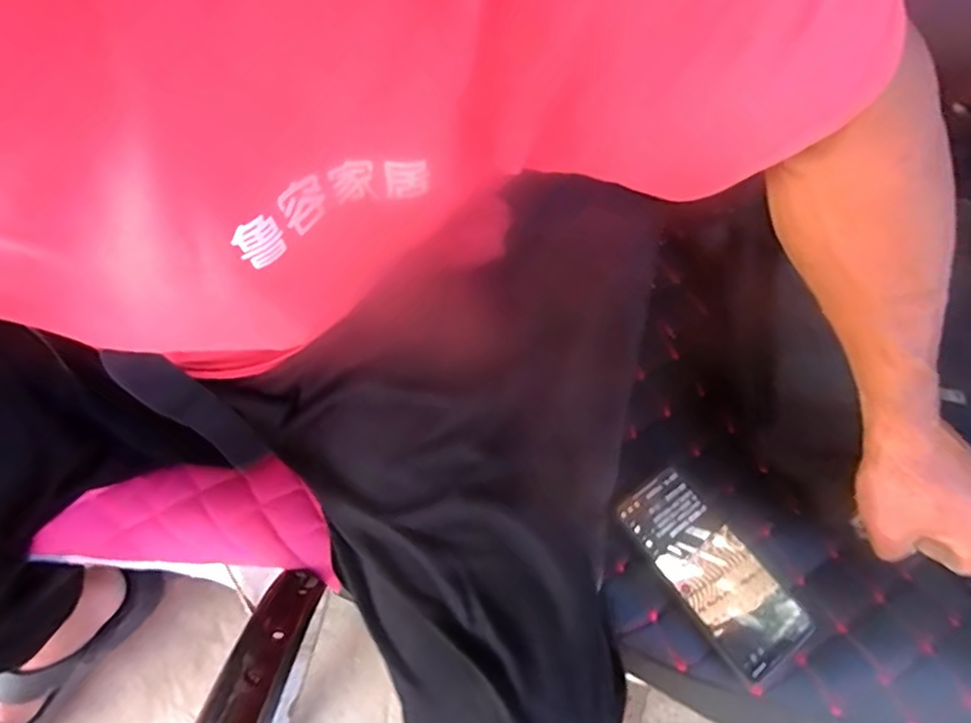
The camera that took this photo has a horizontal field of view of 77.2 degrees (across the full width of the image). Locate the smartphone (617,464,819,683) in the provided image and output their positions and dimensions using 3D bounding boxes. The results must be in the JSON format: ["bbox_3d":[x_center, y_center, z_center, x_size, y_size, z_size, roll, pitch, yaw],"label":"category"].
[{"bbox_3d":[0.179,0.163,0.485,0.077,0.008,0.155,-28,63,-23],"label":"smartphone"}]

